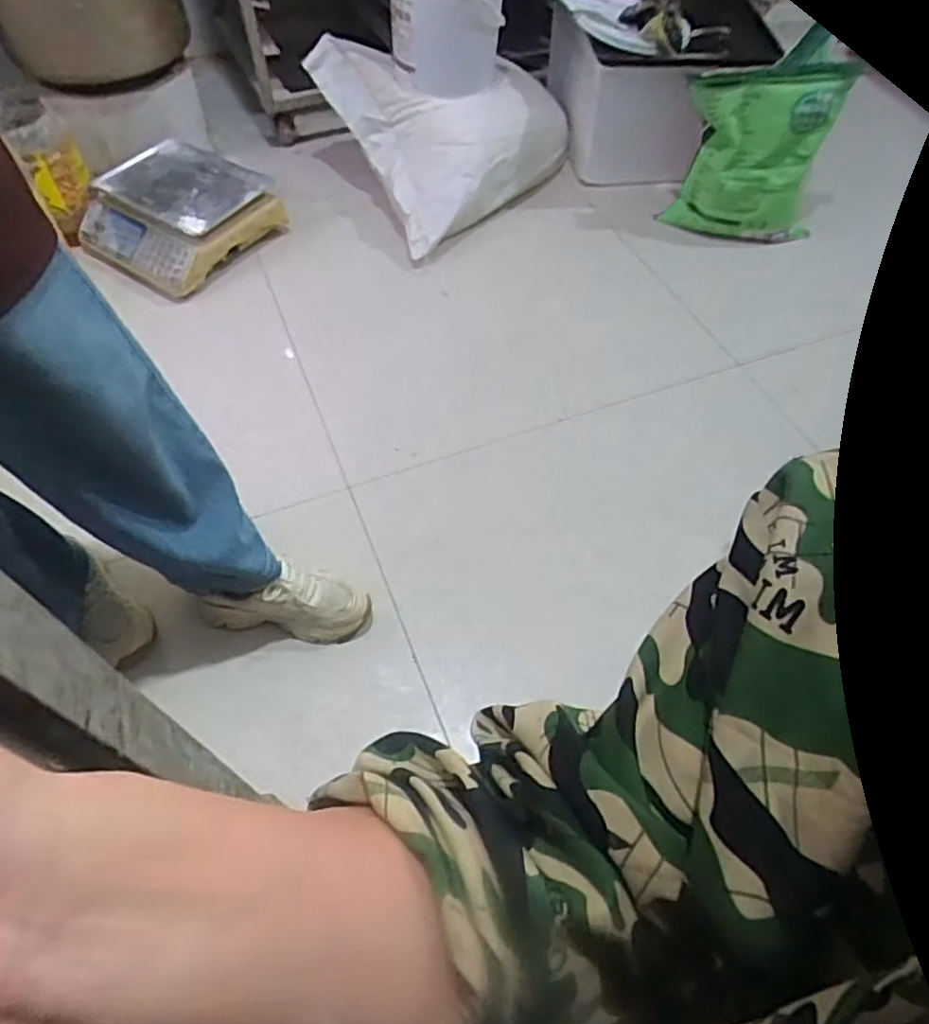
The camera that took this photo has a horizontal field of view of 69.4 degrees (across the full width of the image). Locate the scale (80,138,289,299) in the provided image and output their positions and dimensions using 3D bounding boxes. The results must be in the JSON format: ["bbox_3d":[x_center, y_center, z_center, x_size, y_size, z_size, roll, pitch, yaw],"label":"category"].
[{"bbox_3d":[-0.645,-0.670,1.518,0.386,0.153,0.354,34,62,21],"label":"scale"}]

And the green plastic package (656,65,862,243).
[{"bbox_3d":[0.645,-0.806,1.527,0.308,0.363,0.200,-1,56,0],"label":"green plastic package"}]

